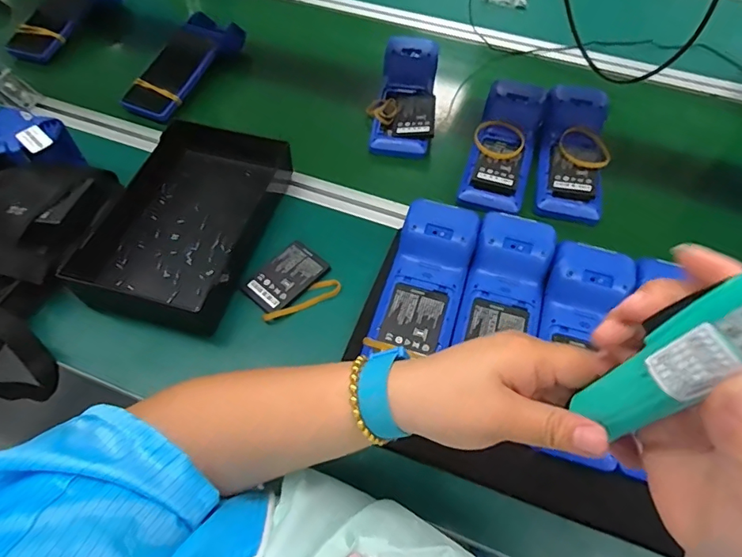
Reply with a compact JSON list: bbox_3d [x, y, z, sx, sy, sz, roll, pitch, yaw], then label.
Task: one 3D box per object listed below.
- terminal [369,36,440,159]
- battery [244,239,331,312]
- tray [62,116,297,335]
[{"bbox_3d":[0.054,-0.272,0.721,0.090,0.054,0.220,7,57,4],"label":"terminal"},{"bbox_3d":[-0.096,-0.001,0.558,0.057,0.013,0.088,36,63,21],"label":"battery"},{"bbox_3d":[-0.213,-0.078,0.581,0.173,0.045,0.276,12,57,7],"label":"tray"}]

